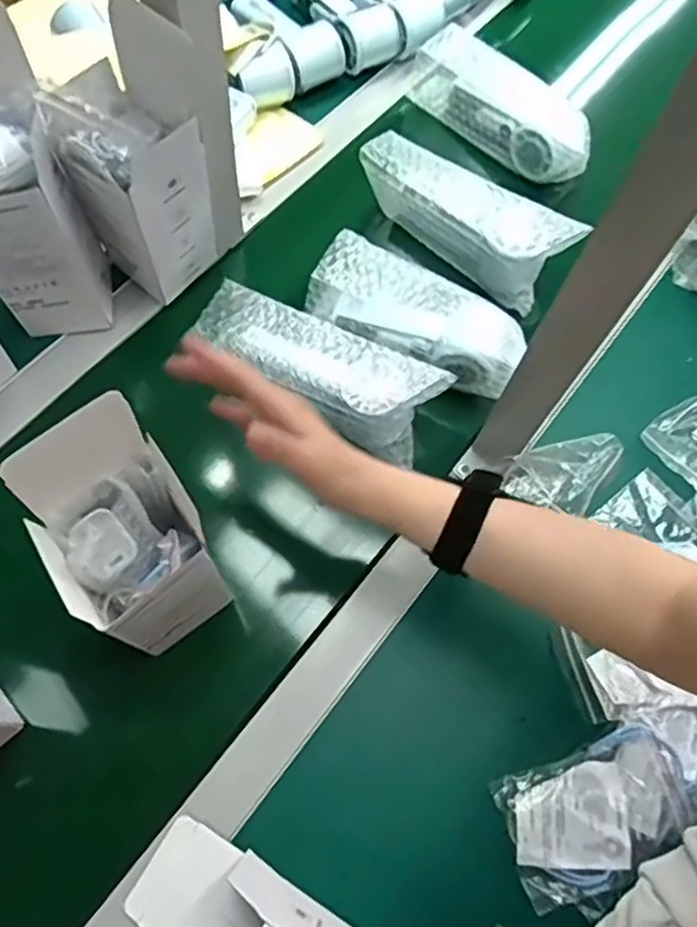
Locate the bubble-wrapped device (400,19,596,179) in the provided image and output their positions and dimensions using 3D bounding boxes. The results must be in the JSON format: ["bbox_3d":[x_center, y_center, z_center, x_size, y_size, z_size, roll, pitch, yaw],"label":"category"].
[{"bbox_3d":[0.163,-0.379,0.737,0.207,0.064,0.065,42,73,13],"label":"bubble-wrapped device"}]

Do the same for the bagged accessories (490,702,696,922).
[{"bbox_3d":[0.198,0.246,0.497,0.174,0.017,0.095,-23,72,-10],"label":"bagged accessories"}]

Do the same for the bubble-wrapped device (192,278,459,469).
[{"bbox_3d":[-0.025,-0.082,0.590,0.205,0.056,0.073,28,71,8],"label":"bubble-wrapped device"}]

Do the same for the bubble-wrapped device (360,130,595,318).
[{"bbox_3d":[0.114,-0.242,0.668,0.203,0.072,0.068,37,72,11],"label":"bubble-wrapped device"}]

